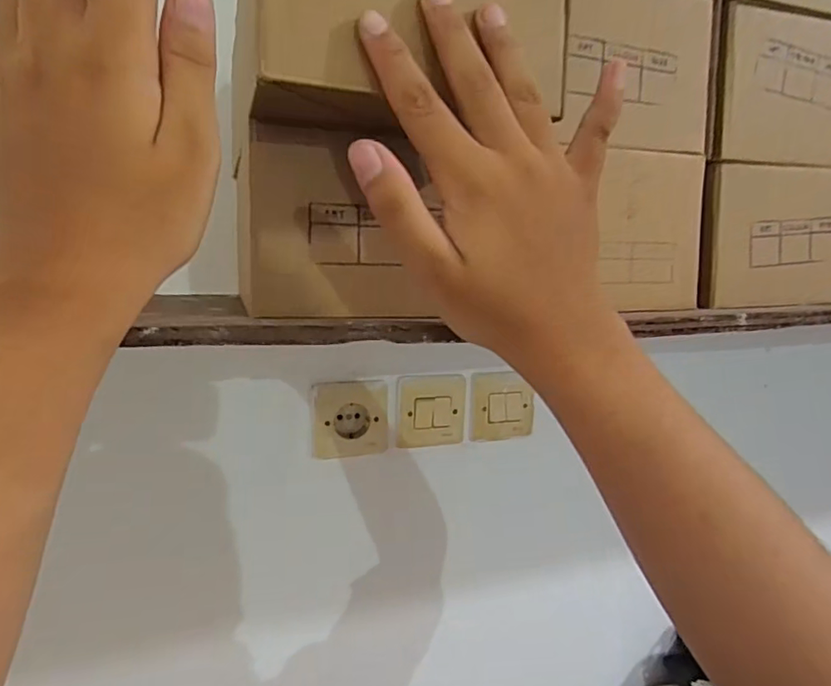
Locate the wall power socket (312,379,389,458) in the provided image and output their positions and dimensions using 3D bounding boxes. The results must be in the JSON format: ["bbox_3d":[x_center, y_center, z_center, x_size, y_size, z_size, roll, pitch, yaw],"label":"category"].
[{"bbox_3d":[-0.069,0.081,0.599,0.080,0.080,0.013,-2,10,-15],"label":"wall power socket"}]

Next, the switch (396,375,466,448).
[{"bbox_3d":[0.018,0.075,0.618,0.078,0.078,0.007,-1,10,-13],"label":"switch"}]

